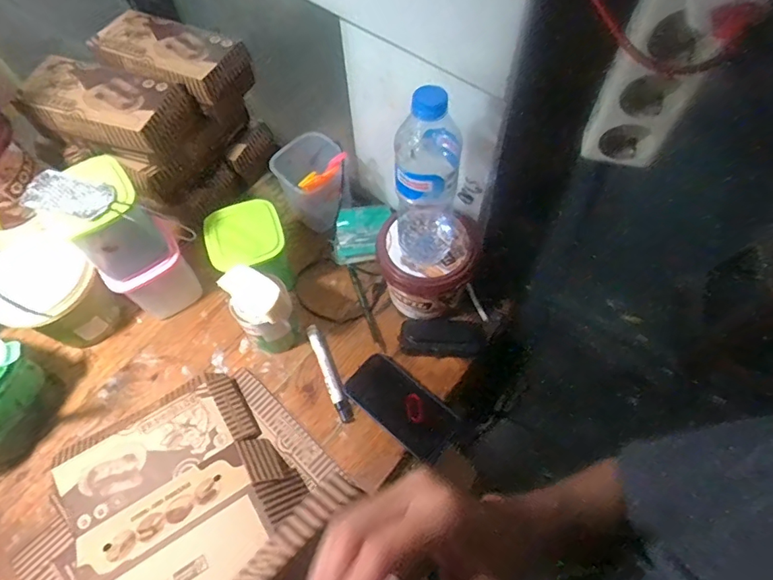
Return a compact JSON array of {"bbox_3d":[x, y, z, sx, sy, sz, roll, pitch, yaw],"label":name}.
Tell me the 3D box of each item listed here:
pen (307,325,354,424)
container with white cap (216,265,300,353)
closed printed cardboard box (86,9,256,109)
[{"bbox_3d":[-0.079,0.112,0.681,0.019,0.017,0.146,-22,63,-11],"label":"pen"},{"bbox_3d":[-0.163,0.027,0.660,0.069,0.130,0.088,-34,66,-17],"label":"container with white cap"},{"bbox_3d":[-0.312,-0.326,0.716,0.216,0.068,0.106,25,65,14],"label":"closed printed cardboard box"}]

